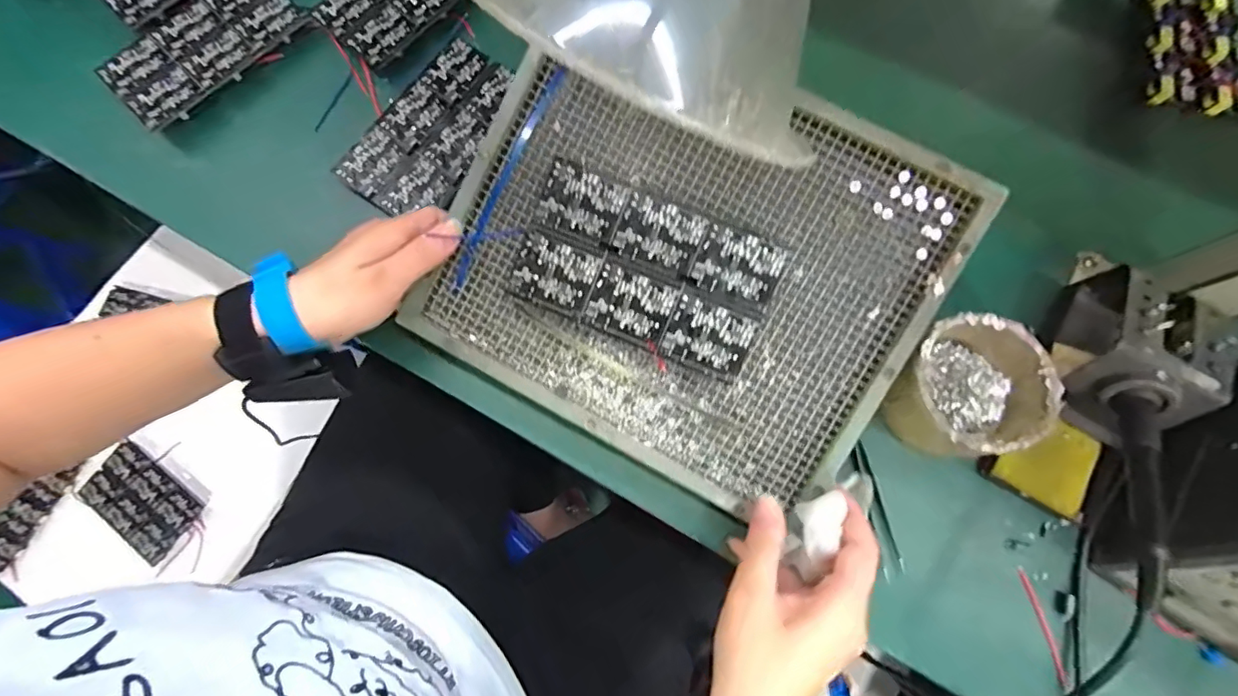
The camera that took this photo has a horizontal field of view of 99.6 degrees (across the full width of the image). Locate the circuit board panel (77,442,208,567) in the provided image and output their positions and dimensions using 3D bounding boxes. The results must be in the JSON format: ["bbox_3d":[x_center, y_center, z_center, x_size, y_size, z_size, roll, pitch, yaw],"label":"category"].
[{"bbox_3d":[-0.625,0.201,0.685,0.146,0.009,0.088,36,73,7],"label":"circuit board panel"}]

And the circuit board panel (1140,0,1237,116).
[{"bbox_3d":[0.488,-0.266,0.447,0.074,0.019,0.142,7,76,1],"label":"circuit board panel"}]

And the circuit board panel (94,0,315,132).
[{"bbox_3d":[-0.346,-0.252,0.434,0.086,0.007,0.153,42,79,9],"label":"circuit board panel"}]

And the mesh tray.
[{"bbox_3d":[0.037,-0.049,0.332,0.285,0.028,0.235,29,97,5],"label":"mesh tray"}]

